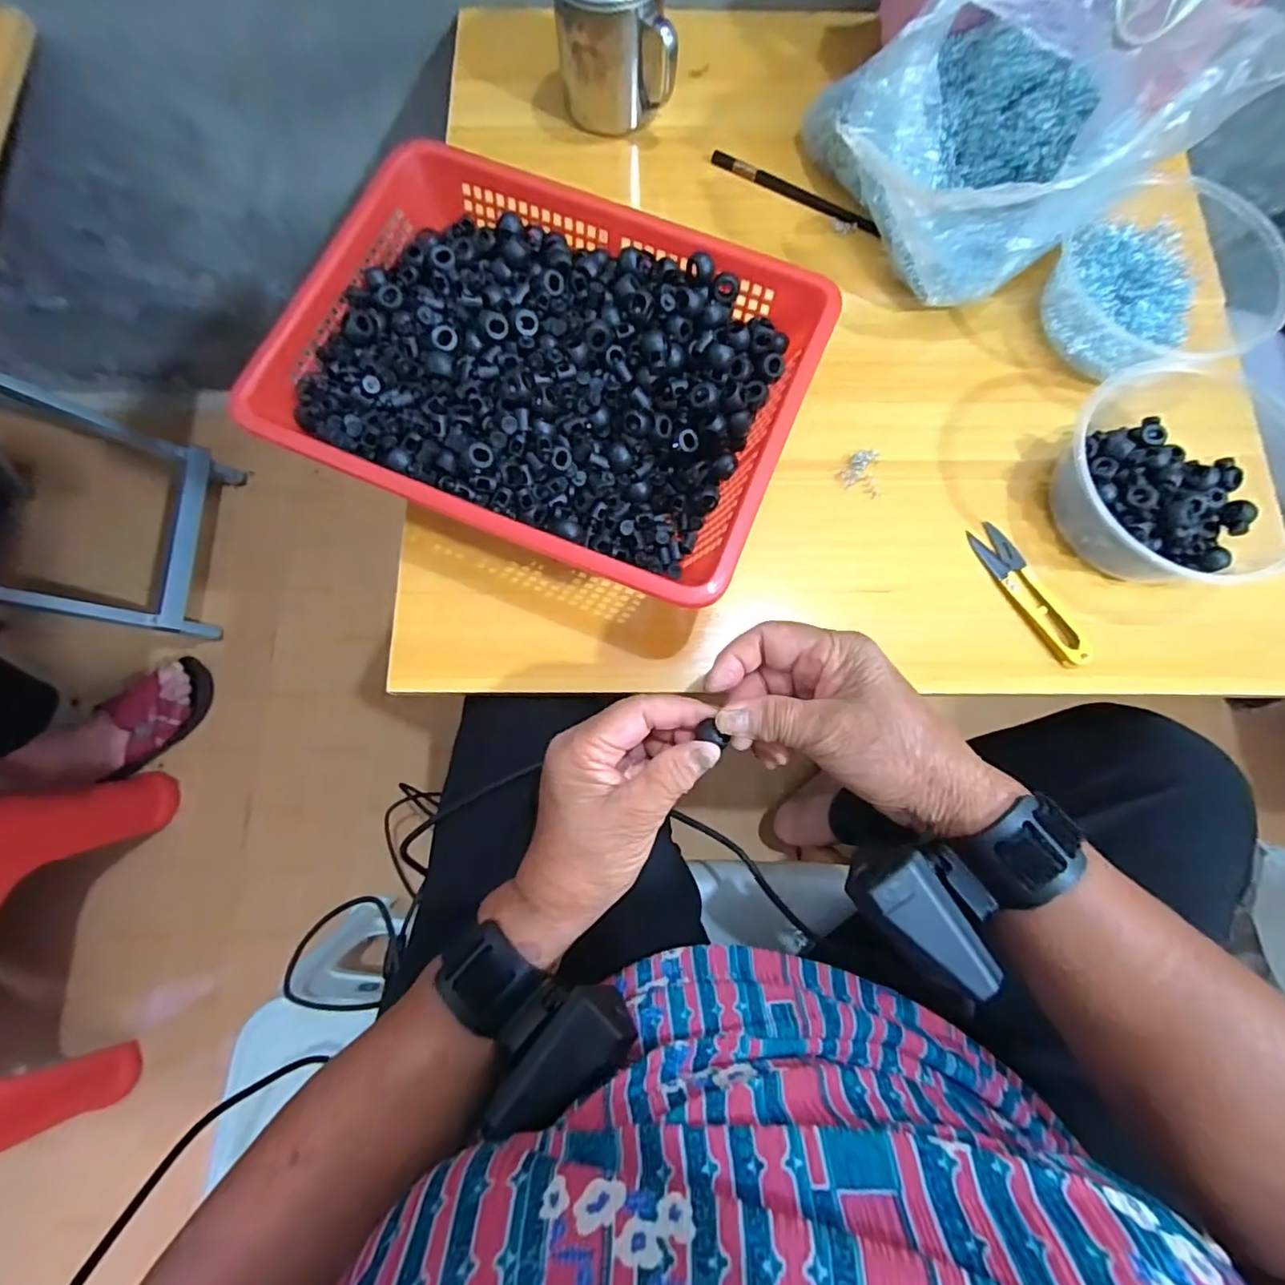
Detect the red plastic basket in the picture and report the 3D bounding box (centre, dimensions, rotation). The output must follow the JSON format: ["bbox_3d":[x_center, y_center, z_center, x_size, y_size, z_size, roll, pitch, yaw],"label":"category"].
[{"bbox_3d":[-0.061,-0.166,0.364,0.303,0.080,0.224,23,79,3],"label":"red plastic basket"}]

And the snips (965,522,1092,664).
[{"bbox_3d":[0.252,-0.032,0.371,0.022,0.012,0.104,-26,80,-6],"label":"snips"}]

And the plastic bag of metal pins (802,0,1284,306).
[{"bbox_3d":[0.225,-0.344,0.374,0.188,0.149,0.192,-13,79,-4],"label":"plastic bag of metal pins"}]

